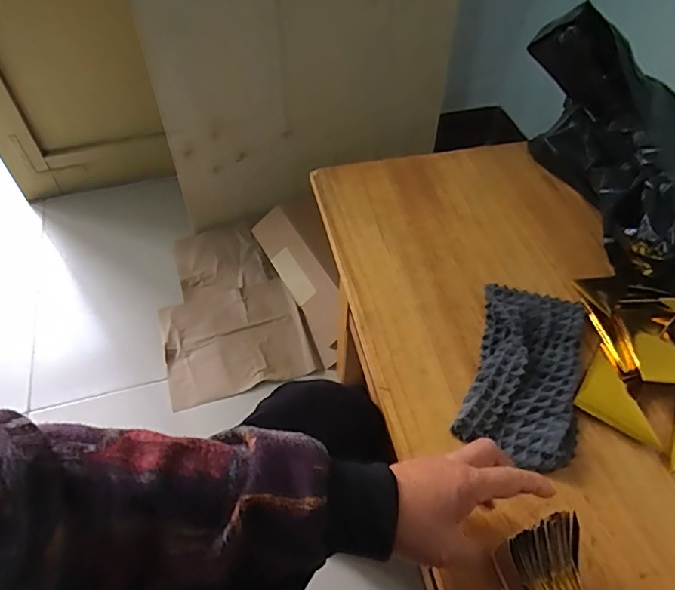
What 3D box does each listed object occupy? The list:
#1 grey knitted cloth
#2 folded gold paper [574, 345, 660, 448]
[{"bbox_3d":[0.178,0.066,0.479,0.097,0.023,0.182,17,55,11],"label":"grey knitted cloth"},{"bbox_3d":[0.263,0.092,0.470,0.073,0.010,0.074,30,58,19],"label":"folded gold paper"}]

